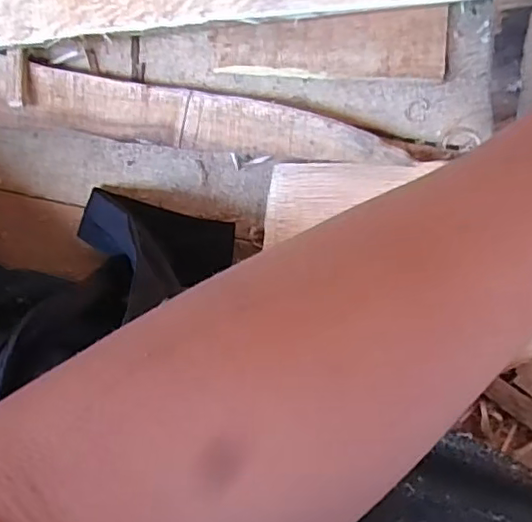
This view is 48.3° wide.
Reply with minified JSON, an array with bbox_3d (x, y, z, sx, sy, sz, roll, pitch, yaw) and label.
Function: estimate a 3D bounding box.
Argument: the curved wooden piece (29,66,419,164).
[{"bbox_3d":[-0.030,-0.074,0.326,0.203,0.025,0.031,10,96,7],"label":"curved wooden piece"}]

